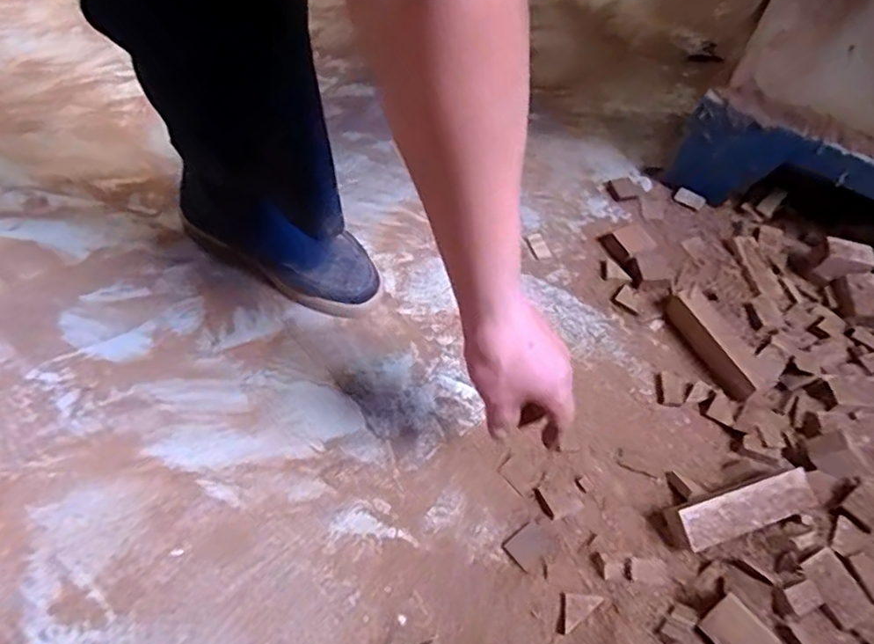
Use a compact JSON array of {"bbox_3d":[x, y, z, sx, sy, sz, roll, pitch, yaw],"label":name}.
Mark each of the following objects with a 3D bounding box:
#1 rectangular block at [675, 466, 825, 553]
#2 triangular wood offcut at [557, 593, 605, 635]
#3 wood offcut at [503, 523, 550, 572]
[{"bbox_3d":[0.278,0.163,0.553,0.133,0.010,0.044,-16,57,-16],"label":"rectangular block"},{"bbox_3d":[0.113,0.237,0.513,0.044,0.004,0.024,-38,71,-12],"label":"triangular wood offcut"},{"bbox_3d":[0.080,0.198,0.545,0.032,0.004,0.028,-33,63,-25],"label":"wood offcut"}]

